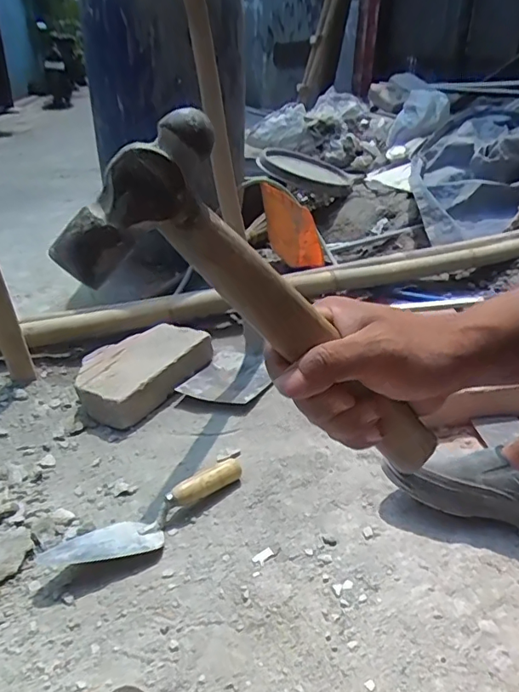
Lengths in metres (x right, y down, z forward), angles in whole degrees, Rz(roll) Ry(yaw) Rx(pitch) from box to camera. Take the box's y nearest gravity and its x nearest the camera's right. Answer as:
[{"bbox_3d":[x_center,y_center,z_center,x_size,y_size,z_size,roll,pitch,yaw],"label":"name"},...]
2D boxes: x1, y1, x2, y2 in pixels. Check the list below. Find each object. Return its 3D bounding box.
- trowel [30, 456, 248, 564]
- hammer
[{"bbox_3d":[-0.144,0.236,0.724,0.315,0.045,0.088,-23,38,-36],"label":"trowel"},{"bbox_3d":[0.015,-0.004,0.280,0.082,0.241,0.034,-41,25,15],"label":"hammer"}]

